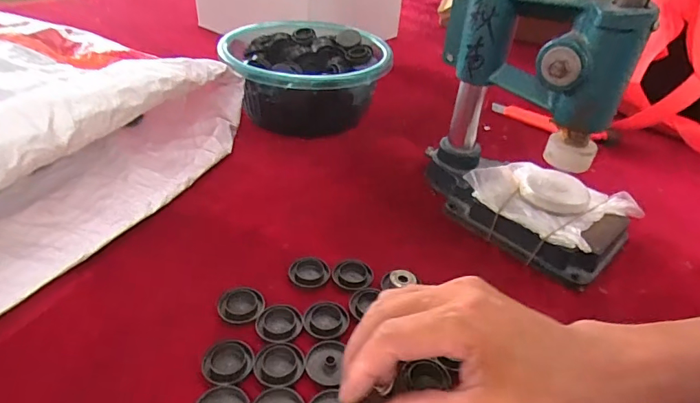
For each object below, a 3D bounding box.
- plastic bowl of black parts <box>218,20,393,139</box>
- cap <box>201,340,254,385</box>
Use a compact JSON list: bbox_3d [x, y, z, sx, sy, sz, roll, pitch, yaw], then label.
[{"bbox_3d":[-0.057,-0.161,0.597,0.203,0.088,0.202,3,37,-2],"label":"plastic bowl of black parts"},{"bbox_3d":[-0.081,0.107,0.303,0.032,0.005,0.033,2,37,-4],"label":"cap"}]

